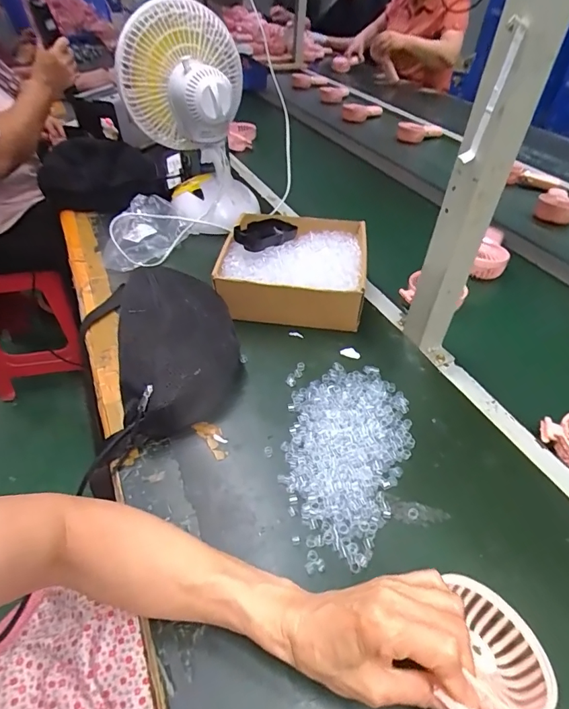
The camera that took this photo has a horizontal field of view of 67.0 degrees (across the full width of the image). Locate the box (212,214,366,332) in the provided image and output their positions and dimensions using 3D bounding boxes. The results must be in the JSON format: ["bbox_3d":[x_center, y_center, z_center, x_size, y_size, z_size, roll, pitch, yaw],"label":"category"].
[{"bbox_3d":[0.016,-0.139,0.657,0.205,0.080,0.220,6,43,3],"label":"box"}]

